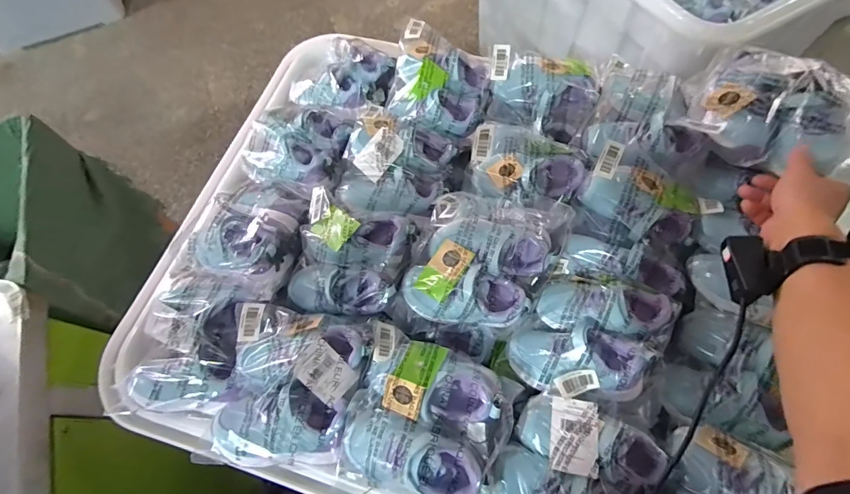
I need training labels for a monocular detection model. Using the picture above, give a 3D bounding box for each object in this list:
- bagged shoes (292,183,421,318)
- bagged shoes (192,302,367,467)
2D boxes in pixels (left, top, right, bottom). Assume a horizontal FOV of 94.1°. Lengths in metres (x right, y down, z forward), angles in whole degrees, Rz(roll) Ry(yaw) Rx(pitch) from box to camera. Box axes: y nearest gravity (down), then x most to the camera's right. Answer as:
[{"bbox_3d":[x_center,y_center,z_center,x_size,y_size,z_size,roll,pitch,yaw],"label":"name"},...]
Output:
[{"bbox_3d":[-0.105,0.014,0.553,0.168,0.069,0.169,12,67,9],"label":"bagged shoes"},{"bbox_3d":[-0.166,0.168,0.478,0.164,0.060,0.180,-1,66,3],"label":"bagged shoes"}]

